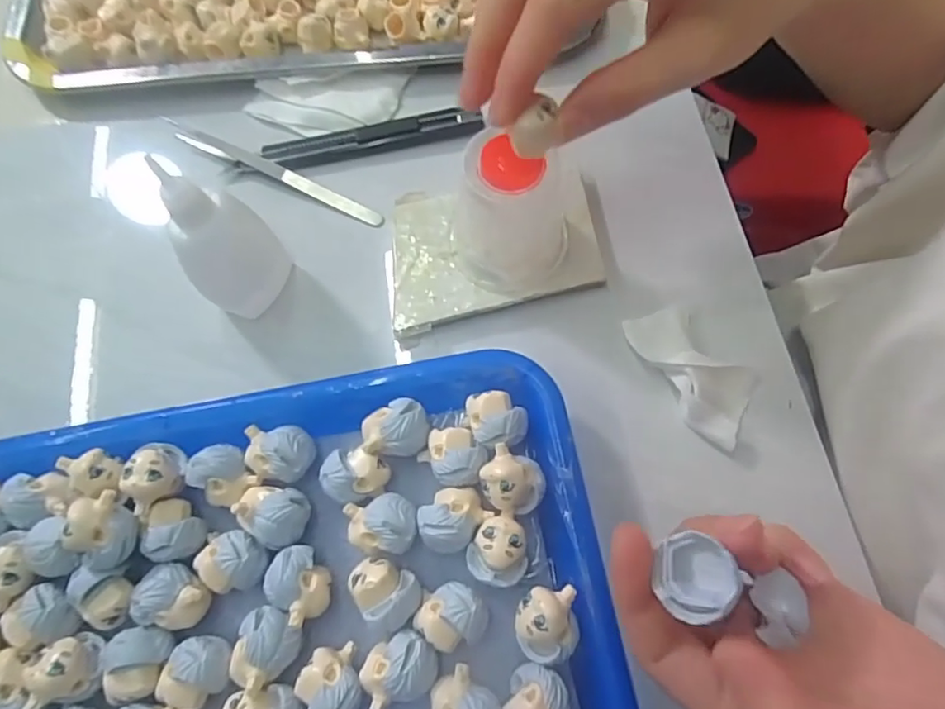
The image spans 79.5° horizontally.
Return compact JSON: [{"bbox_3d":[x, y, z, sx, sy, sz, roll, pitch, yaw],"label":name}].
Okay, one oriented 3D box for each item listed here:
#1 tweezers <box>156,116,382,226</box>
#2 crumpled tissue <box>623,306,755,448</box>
[{"bbox_3d":[-0.109,-0.100,0.310,0.130,0.008,0.010,23,73,9],"label":"tweezers"},{"bbox_3d":[0.101,0.006,0.263,0.067,0.017,0.039,40,77,13],"label":"crumpled tissue"}]

